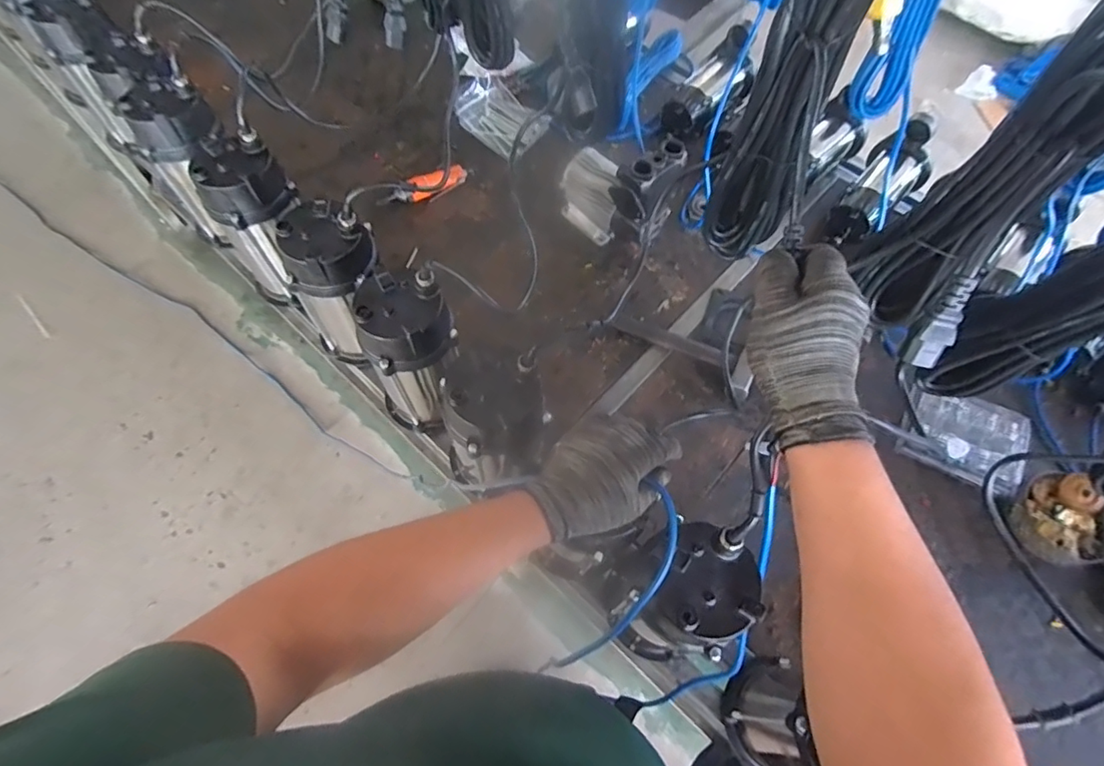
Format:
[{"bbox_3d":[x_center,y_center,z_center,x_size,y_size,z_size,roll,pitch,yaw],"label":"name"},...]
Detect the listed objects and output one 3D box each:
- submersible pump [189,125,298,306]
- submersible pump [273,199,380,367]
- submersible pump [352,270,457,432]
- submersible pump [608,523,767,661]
[{"bbox_3d":[-0.454,-0.244,0.818,0.127,0.235,0.115,-38,71,-19],"label":"submersible pump"},{"bbox_3d":[-0.312,-0.144,0.780,0.126,0.252,0.114,-24,67,-13],"label":"submersible pump"},{"bbox_3d":[-0.189,-0.024,0.724,0.125,0.247,0.147,-19,66,-11],"label":"submersible pump"},{"bbox_3d":[0.134,0.248,0.599,0.120,0.240,0.133,37,68,14],"label":"submersible pump"}]

